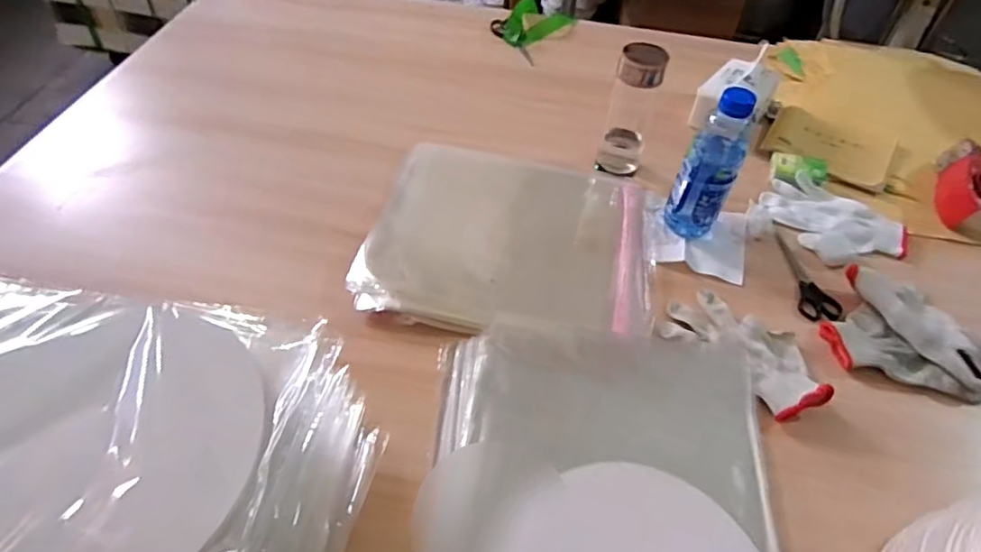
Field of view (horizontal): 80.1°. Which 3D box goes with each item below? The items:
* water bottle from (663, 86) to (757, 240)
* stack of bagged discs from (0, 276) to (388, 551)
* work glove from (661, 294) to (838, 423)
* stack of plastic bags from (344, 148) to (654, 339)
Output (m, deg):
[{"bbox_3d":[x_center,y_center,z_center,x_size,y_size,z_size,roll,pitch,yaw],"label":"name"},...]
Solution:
[{"bbox_3d":[0.281,-0.138,0.739,0.067,0.191,0.057,29,53,19],"label":"water bottle"},{"bbox_3d":[-0.275,0.167,0.442,0.316,0.189,0.262,10,49,4],"label":"stack of bagged discs"},{"bbox_3d":[0.296,0.079,0.670,0.098,0.034,0.183,-34,60,-29],"label":"work glove"},{"bbox_3d":[0.032,-0.056,0.783,0.361,0.033,0.316,7,49,1],"label":"stack of plastic bags"}]

